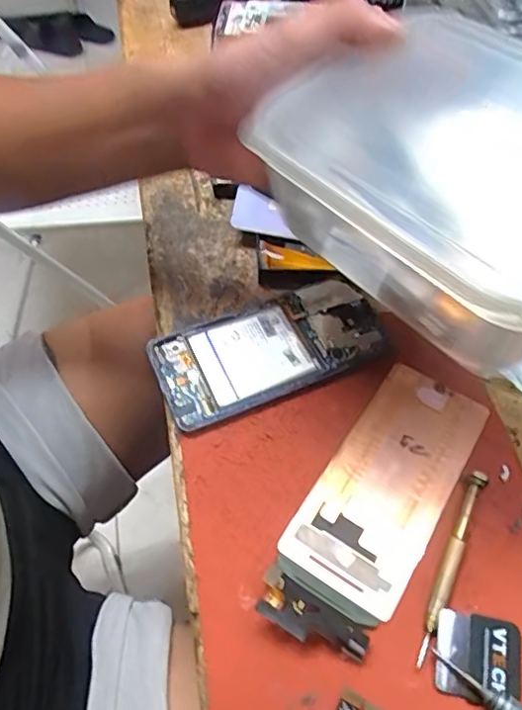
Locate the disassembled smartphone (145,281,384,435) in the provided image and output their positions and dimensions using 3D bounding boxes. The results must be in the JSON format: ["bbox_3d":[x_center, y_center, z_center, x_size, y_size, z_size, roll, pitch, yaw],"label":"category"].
[{"bbox_3d":[0.006,-0.005,0.383,0.155,0.015,0.074,-21,59,-12],"label":"disassembled smartphone"}]

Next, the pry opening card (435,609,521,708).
[{"bbox_3d":[0.110,0.152,0.279,0.040,0.006,0.039,10,66,10],"label":"pry opening card"}]

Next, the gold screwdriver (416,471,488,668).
[{"bbox_3d":[0.104,0.113,0.306,0.009,0.008,0.108,23,60,15],"label":"gold screwdriver"}]

